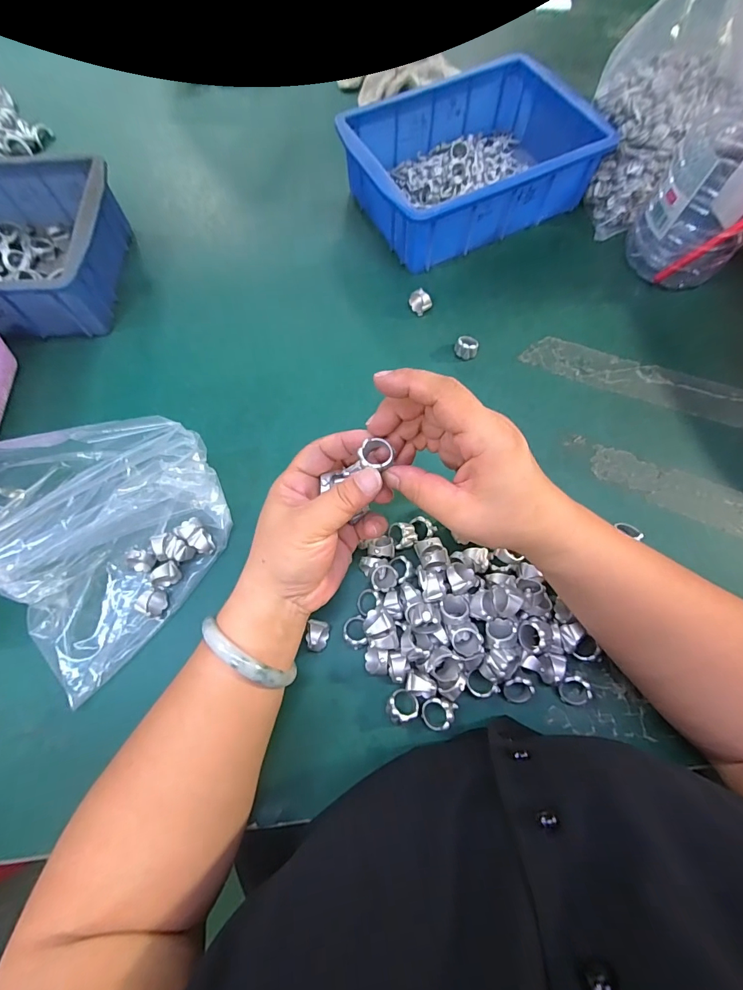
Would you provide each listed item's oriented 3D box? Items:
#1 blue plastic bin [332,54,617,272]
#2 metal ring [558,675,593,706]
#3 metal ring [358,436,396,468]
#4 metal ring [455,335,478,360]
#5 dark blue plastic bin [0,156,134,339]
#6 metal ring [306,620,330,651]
[{"bbox_3d":[0.103,-0.360,0.445,0.233,0.072,0.171,-28,73,-9],"label":"blue plastic bin"},{"bbox_3d":[0.144,0.139,0.289,0.020,0.004,0.022,5,101,29],"label":"metal ring"},{"bbox_3d":[0.003,-0.024,0.249,0.019,0.006,0.018,0,71,0],"label":"metal ring"},{"bbox_3d":[0.093,-0.145,0.399,0.021,0.013,0.020,0,71,0],"label":"metal ring"},{"bbox_3d":[-0.390,-0.249,0.411,0.249,0.060,0.178,-1,71,0],"label":"dark blue plastic bin"},{"bbox_3d":[-0.040,0.104,0.302,0.014,0.023,0.021,0,71,0],"label":"metal ring"}]

